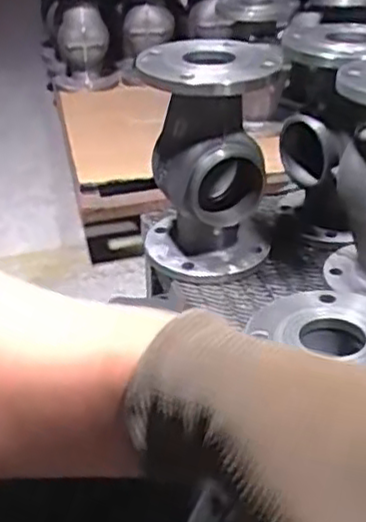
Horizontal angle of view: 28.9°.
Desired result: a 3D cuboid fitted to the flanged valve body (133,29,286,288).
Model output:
[{"bbox_3d":[0.033,-0.135,0.941,0.173,0.271,0.141,-10,30,-9],"label":"flanged valve body"}]

